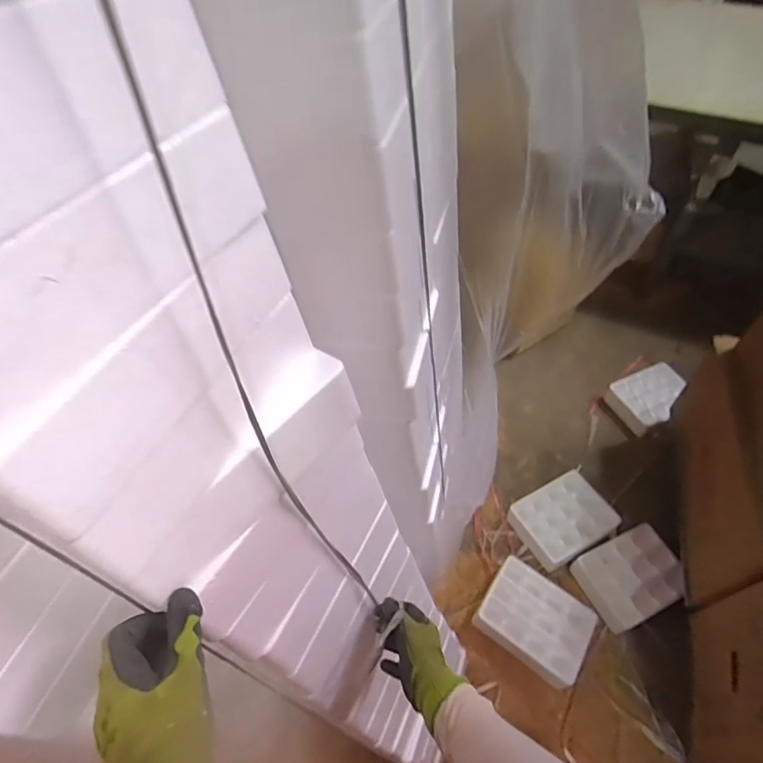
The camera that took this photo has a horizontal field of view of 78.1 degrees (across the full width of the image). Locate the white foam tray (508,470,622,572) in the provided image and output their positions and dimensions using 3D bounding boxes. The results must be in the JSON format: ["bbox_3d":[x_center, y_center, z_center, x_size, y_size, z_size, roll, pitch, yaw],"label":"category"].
[{"bbox_3d":[0.508,0.380,1.318,0.252,0.063,0.196,-24,58,-16],"label":"white foam tray"}]

